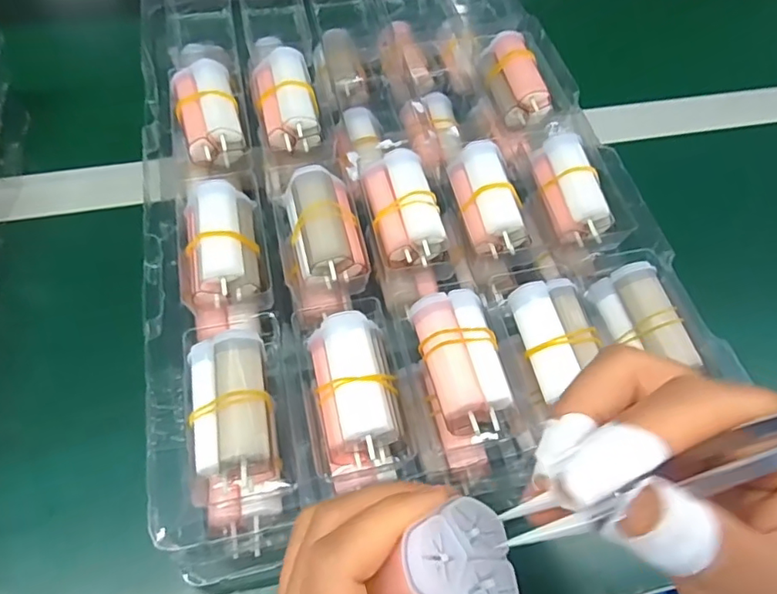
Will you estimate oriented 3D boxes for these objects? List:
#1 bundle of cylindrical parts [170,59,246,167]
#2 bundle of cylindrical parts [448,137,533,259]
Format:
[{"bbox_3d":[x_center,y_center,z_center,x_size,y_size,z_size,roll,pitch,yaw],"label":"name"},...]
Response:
[{"bbox_3d":[-0.111,-0.115,0.332,0.035,0.019,0.067,-16,75,-11],"label":"bundle of cylindrical parts"},{"bbox_3d":[0.058,-0.059,0.316,0.033,0.026,0.066,-14,62,-10],"label":"bundle of cylindrical parts"}]

